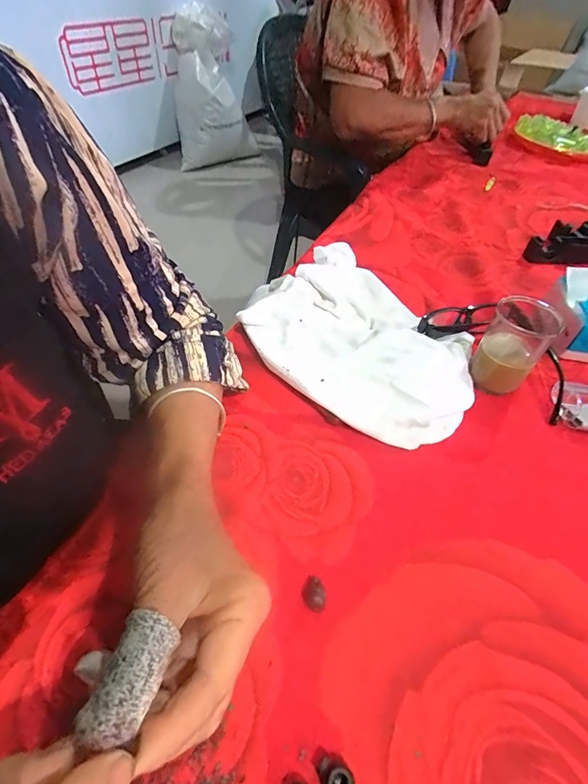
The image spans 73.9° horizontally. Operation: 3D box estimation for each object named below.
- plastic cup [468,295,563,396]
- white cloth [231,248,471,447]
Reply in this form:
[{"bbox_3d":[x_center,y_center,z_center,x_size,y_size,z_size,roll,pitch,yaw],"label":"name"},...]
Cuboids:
[{"bbox_3d":[0.198,-0.040,0.360,0.052,0.078,0.051,1,47,-1],"label":"plastic cup"},{"bbox_3d":[0.057,-0.057,0.387,0.250,0.050,0.171,37,56,27],"label":"white cloth"}]

